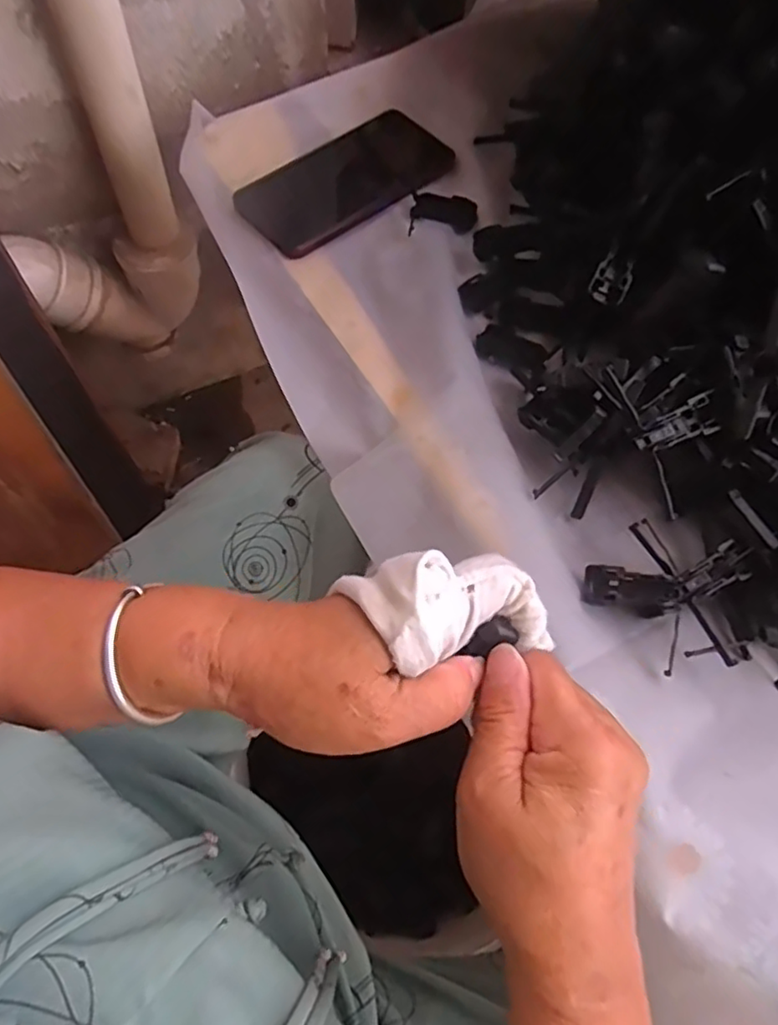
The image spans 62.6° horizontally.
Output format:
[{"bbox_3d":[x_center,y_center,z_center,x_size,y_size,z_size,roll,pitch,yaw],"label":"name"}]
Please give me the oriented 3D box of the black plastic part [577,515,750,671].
[{"bbox_3d":[0.152,0.042,0.337,0.068,0.023,0.077,-39,71,-17],"label":"black plastic part"}]

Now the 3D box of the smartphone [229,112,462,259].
[{"bbox_3d":[-0.033,-0.254,0.485,0.162,0.007,0.082,-36,70,-16],"label":"smartphone"}]

